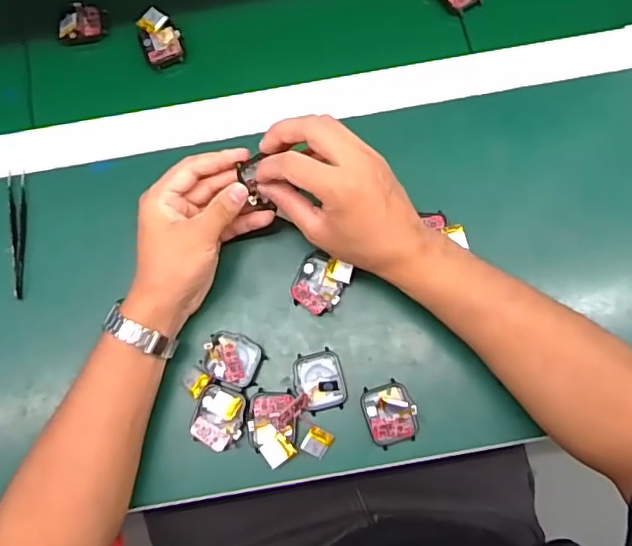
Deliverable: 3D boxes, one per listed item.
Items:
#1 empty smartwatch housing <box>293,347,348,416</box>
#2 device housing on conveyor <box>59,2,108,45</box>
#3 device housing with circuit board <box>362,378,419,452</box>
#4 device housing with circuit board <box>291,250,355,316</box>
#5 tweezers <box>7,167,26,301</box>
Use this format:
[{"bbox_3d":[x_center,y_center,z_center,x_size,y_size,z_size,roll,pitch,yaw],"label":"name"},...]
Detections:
[{"bbox_3d":[0.003,0.087,0.449,0.039,0.008,0.046,-12,76,-2],"label":"empty smartwatch housing"},{"bbox_3d":[-0.223,-0.238,0.532,0.042,0.013,0.037,-8,76,-1],"label":"device housing on conveyor"},{"bbox_3d":[0.059,0.111,0.438,0.039,0.016,0.047,-17,76,-4],"label":"device housing with circuit board"},{"bbox_3d":[0.002,0.009,0.464,0.043,0.017,0.047,31,78,8],"label":"device housing with circuit board"},{"bbox_3d":[-0.260,-0.035,0.484,0.015,0.009,0.113,-8,76,-1],"label":"tweezers"}]

